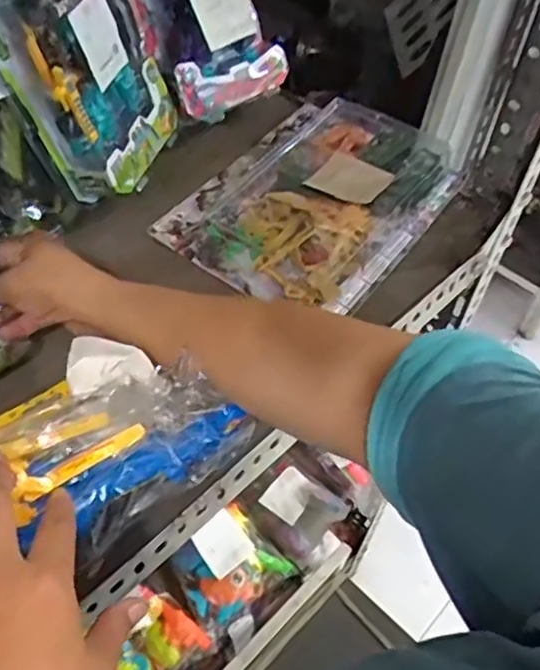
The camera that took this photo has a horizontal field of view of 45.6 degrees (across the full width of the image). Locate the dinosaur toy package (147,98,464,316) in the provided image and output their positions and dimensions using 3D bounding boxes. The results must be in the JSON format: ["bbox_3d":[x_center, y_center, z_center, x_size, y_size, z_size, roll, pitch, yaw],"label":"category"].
[{"bbox_3d":[0.041,-0.146,0.646,0.212,0.069,0.261,33,55,20],"label":"dinosaur toy package"}]

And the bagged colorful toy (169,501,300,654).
[{"bbox_3d":[-0.044,0.303,0.823,0.123,0.106,0.130,38,57,24],"label":"bagged colorful toy"}]

